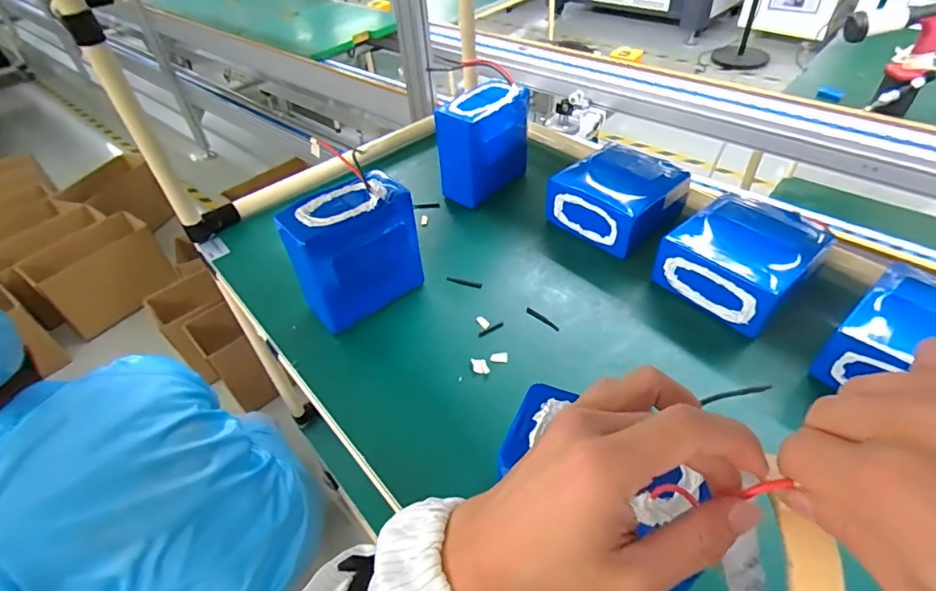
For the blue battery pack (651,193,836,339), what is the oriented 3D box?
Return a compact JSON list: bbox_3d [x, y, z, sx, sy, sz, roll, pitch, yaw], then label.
[{"bbox_3d":[0.342,-0.049,0.621,0.151,0.083,0.147,-33,51,-25],"label":"blue battery pack"}]

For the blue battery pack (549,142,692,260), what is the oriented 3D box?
[{"bbox_3d":[0.221,-0.147,0.732,0.149,0.084,0.142,-31,50,-23],"label":"blue battery pack"}]

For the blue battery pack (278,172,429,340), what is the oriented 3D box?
[{"bbox_3d":[-0.143,-0.047,0.630,0.156,0.167,0.089,-35,52,-26],"label":"blue battery pack"}]

